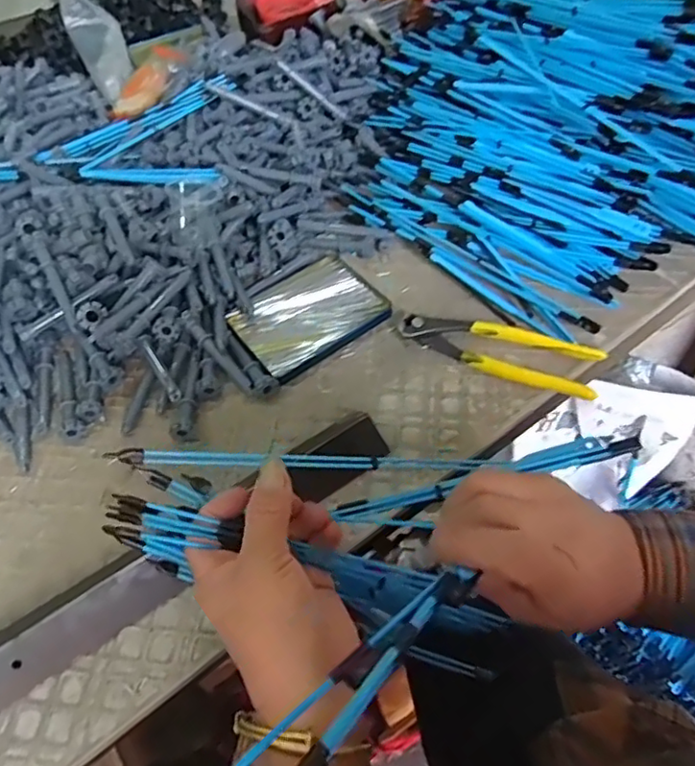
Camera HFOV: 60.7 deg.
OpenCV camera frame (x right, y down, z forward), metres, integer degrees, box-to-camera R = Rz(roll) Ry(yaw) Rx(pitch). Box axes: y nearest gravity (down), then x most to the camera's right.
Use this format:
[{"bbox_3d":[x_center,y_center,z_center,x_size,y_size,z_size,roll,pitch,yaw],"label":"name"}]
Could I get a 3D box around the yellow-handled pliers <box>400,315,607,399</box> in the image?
[{"bbox_3d":[0.127,-0.032,0.498,0.161,0.018,0.054,23,59,19],"label":"yellow-handled pliers"}]

